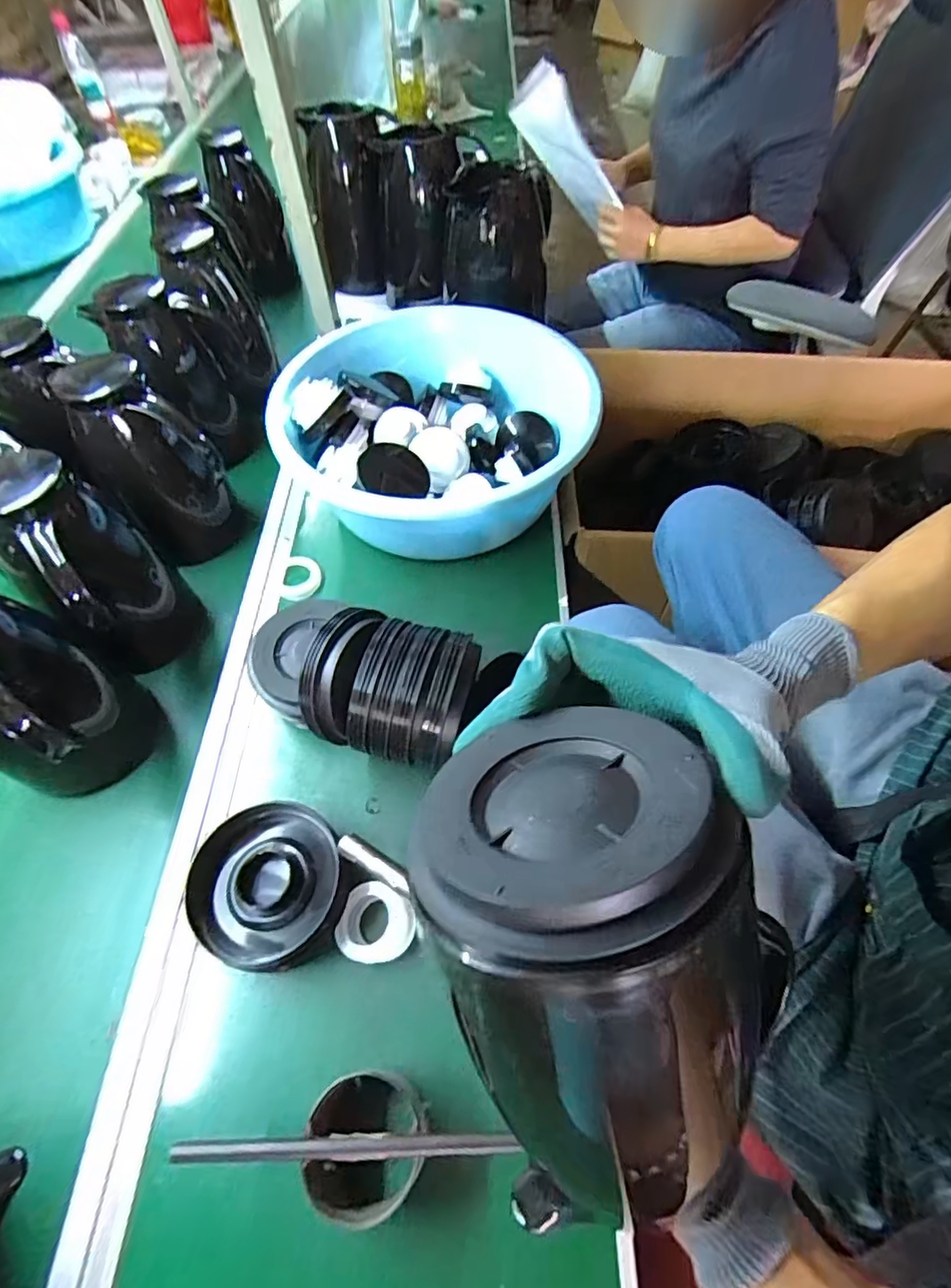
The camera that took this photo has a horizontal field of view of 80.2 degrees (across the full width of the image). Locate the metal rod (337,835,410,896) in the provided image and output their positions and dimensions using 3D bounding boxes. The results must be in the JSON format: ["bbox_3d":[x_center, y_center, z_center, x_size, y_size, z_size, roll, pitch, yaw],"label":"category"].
[{"bbox_3d":[-0.078,0.171,0.441,0.067,0.010,0.015,25,62,18],"label":"metal rod"}]

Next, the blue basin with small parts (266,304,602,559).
[{"bbox_3d":[-0.045,-0.258,0.692,0.370,0.119,0.369,0,58,3],"label":"blue basin with small parts"}]

